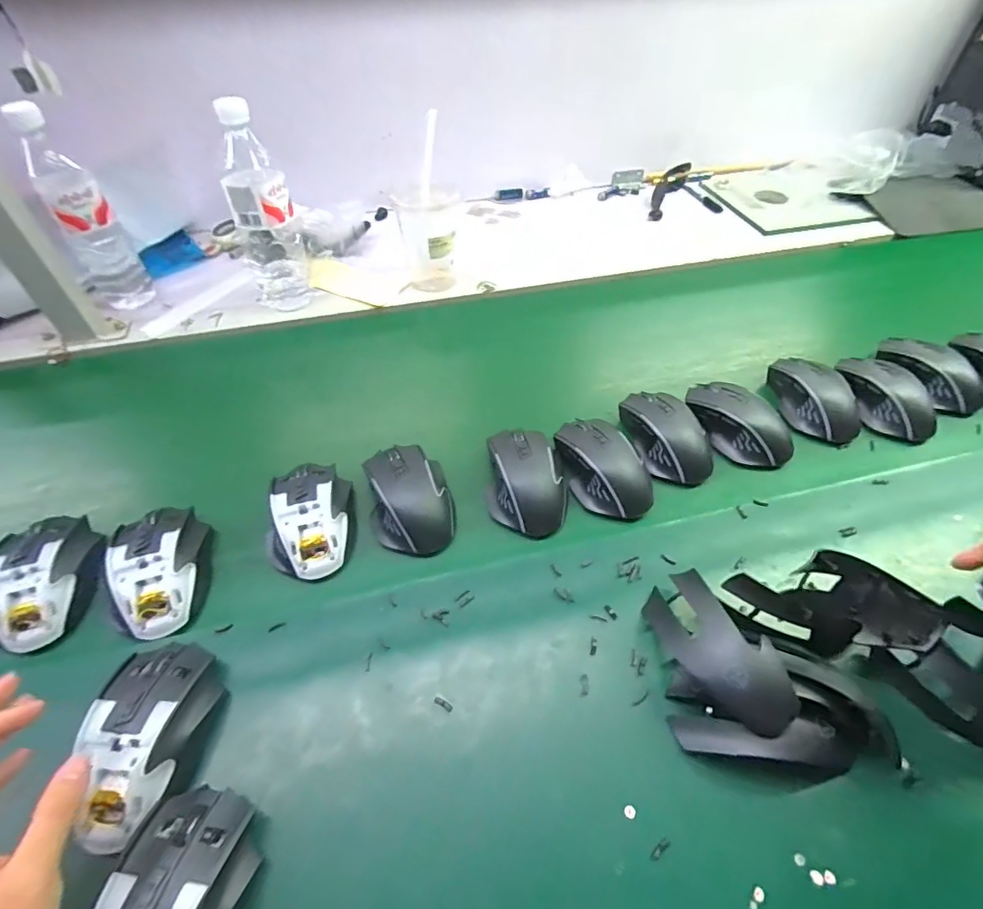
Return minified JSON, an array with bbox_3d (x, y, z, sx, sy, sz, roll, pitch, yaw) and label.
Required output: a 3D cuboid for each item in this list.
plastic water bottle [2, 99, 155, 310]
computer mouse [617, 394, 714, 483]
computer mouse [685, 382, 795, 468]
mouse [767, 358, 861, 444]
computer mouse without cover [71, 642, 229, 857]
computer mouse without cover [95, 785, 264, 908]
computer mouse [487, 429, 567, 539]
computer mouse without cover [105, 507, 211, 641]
[{"bbox_3d":[-0.481,-0.273,0.600,0.069,0.219,0.076,-32,58,-23],"label":"plastic water bottle"},{"bbox_3d":[0.175,-0.020,0.512,0.062,0.035,0.106,-15,52,-12],"label":"computer mouse"},{"bbox_3d":[0.252,-0.035,0.526,0.067,0.038,0.118,-29,56,-22],"label":"computer mouse"},{"bbox_3d":[0.347,-0.064,0.549,0.062,0.036,0.109,-7,50,-6],"label":"mouse"},{"bbox_3d":[-0.220,0.181,0.329,0.067,0.043,0.115,0,50,-1],"label":"computer mouse without cover"},{"bbox_3d":[-0.171,0.248,0.271,0.068,0.037,0.117,7,51,6],"label":"computer mouse without cover"},{"bbox_3d":[0.034,0.020,0.475,0.068,0.034,0.111,-2,50,-2],"label":"computer mouse"},{"bbox_3d":[-0.268,0.087,0.415,0.064,0.034,0.114,-17,52,-14],"label":"computer mouse without cover"}]

